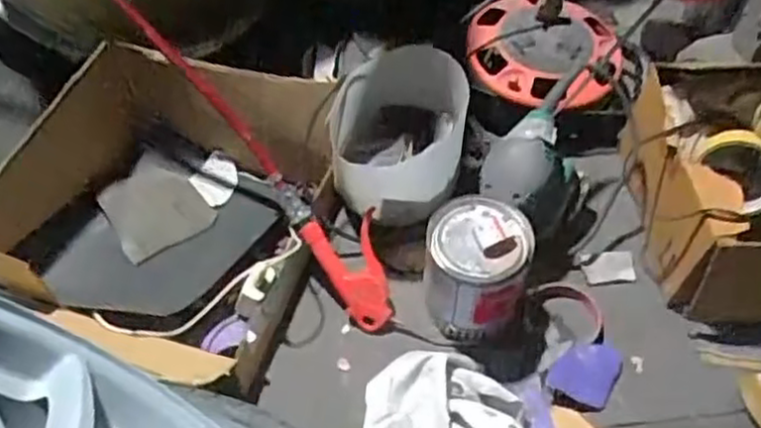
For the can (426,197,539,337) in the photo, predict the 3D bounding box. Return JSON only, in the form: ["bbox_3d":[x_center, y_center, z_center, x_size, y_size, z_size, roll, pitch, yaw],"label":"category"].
[{"bbox_3d":[0.100,0.055,0.782,0.103,0.146,0.097,0,53,0],"label":"can"}]

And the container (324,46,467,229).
[{"bbox_3d":[0.020,-0.082,0.852,0.148,0.141,0.148,3,53,2],"label":"container"}]

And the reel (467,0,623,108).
[{"bbox_3d":[0.214,-0.217,0.963,0.205,0.048,0.196,11,54,8],"label":"reel"}]

